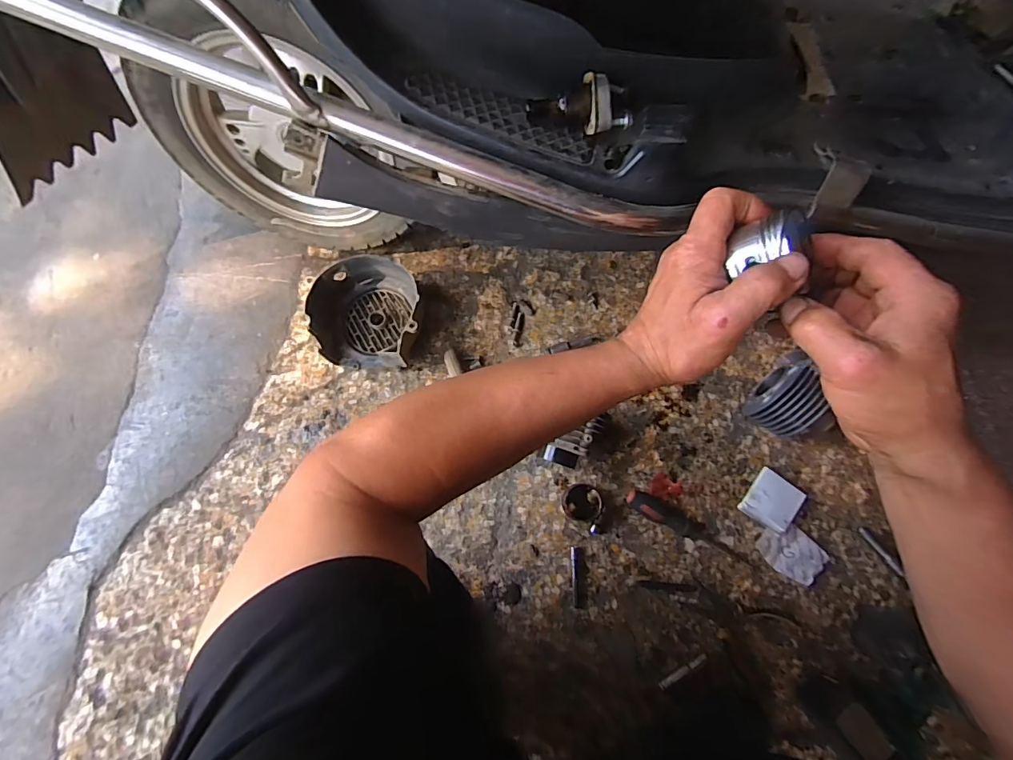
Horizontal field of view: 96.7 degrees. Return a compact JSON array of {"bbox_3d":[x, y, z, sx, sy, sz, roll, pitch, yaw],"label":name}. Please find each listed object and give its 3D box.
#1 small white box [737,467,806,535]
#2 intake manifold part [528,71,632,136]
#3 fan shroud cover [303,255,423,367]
[{"bbox_3d":[0.385,0.174,0.651,0.065,0.015,0.072,36,79,10],"label":"small white box"},{"bbox_3d":[0.055,-0.196,0.326,0.075,0.028,0.041,-15,76,-3],"label":"intake manifold part"},{"bbox_3d":[-0.222,-0.107,0.721,0.172,0.079,0.160,-13,76,-2],"label":"fan shroud cover"}]

